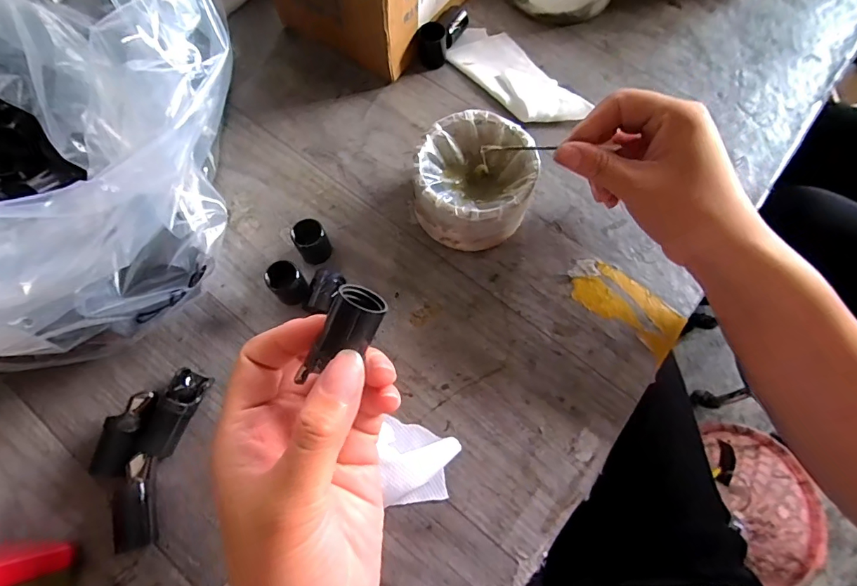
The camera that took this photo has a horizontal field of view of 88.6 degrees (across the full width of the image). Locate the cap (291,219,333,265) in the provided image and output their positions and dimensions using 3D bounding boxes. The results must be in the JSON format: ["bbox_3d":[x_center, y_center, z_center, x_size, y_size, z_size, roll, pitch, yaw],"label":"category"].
[{"bbox_3d":[-0.082,-0.036,0.310,0.022,0.030,0.020,0,71,-1],"label":"cap"}]

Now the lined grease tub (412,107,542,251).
[{"bbox_3d":[0.034,-0.077,0.316,0.082,0.049,0.084,0,71,-1],"label":"lined grease tub"}]

